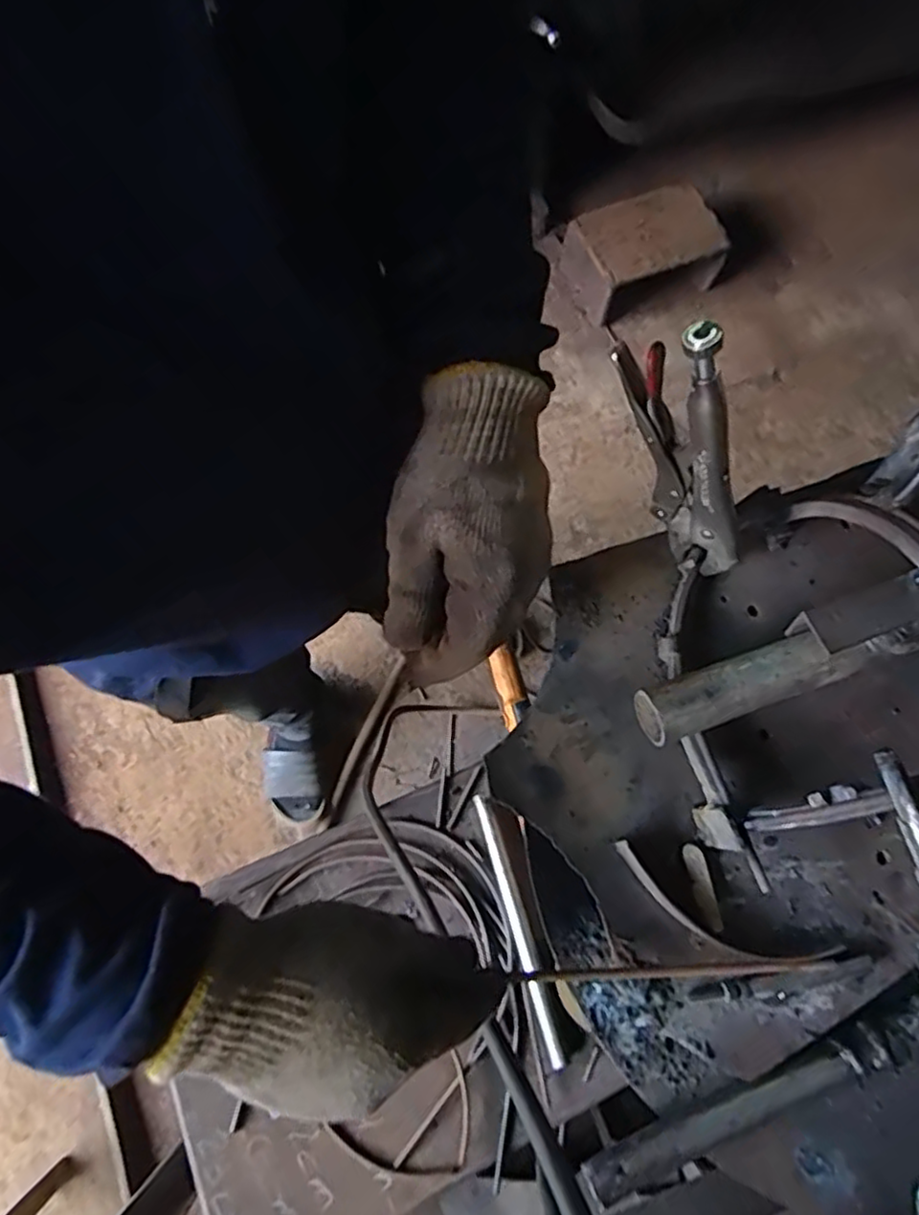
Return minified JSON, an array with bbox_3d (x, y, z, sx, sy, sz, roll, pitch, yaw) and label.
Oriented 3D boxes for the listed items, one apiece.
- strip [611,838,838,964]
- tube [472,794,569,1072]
[{"bbox_3d":[0.146,0.173,0.384,0.132,0.014,0.029,25,71,9],"label":"strip"},{"bbox_3d":[0.057,0.310,0.671,0.019,0.017,0.250,-15,72,-8],"label":"tube"}]

